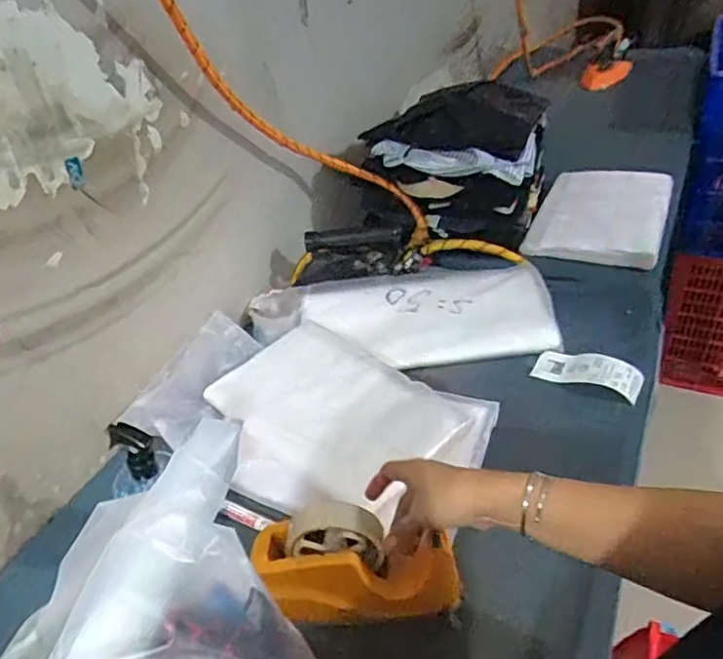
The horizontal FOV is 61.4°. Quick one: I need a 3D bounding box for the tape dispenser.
[{"bbox_3d":[-0.004,0.218,0.573,0.191,0.105,0.064,-4,37,4],"label":"tape dispenser"}]

